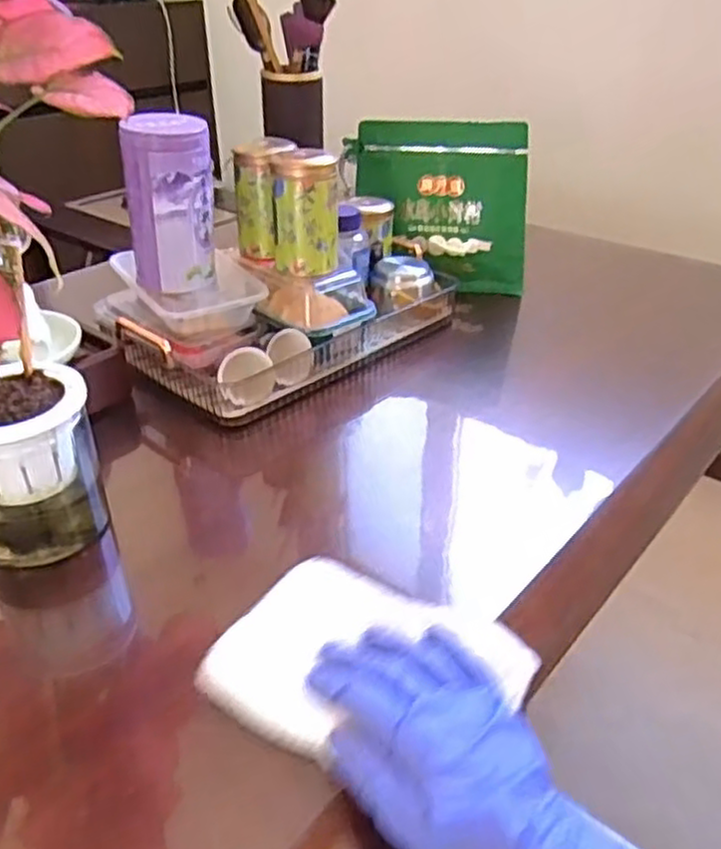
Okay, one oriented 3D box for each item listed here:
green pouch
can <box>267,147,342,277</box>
[{"bbox_3d":[0.105,-0.288,0.976,0.231,0.195,0.053,7,33,11],"label":"green pouch"},{"bbox_3d":[-0.055,-0.213,0.749,0.063,0.112,0.056,-5,33,-7],"label":"can"}]

